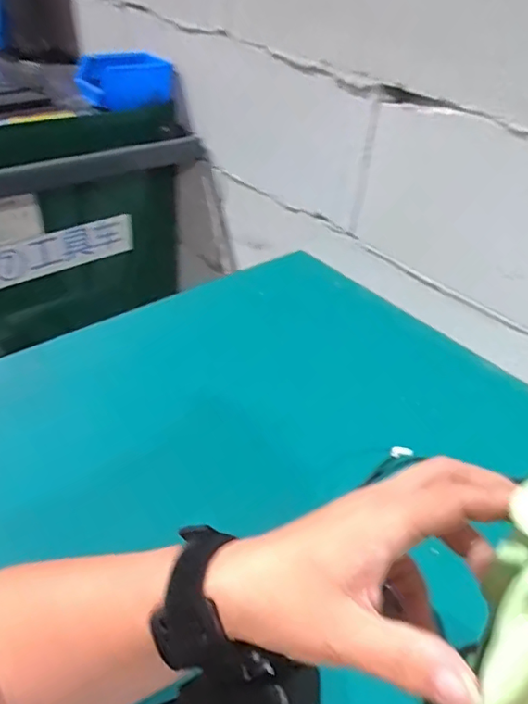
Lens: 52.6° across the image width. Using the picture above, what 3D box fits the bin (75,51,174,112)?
[{"bbox_3d":[-0.223,-0.437,0.855,0.093,0.066,0.119,34,46,30],"label":"bin"}]

